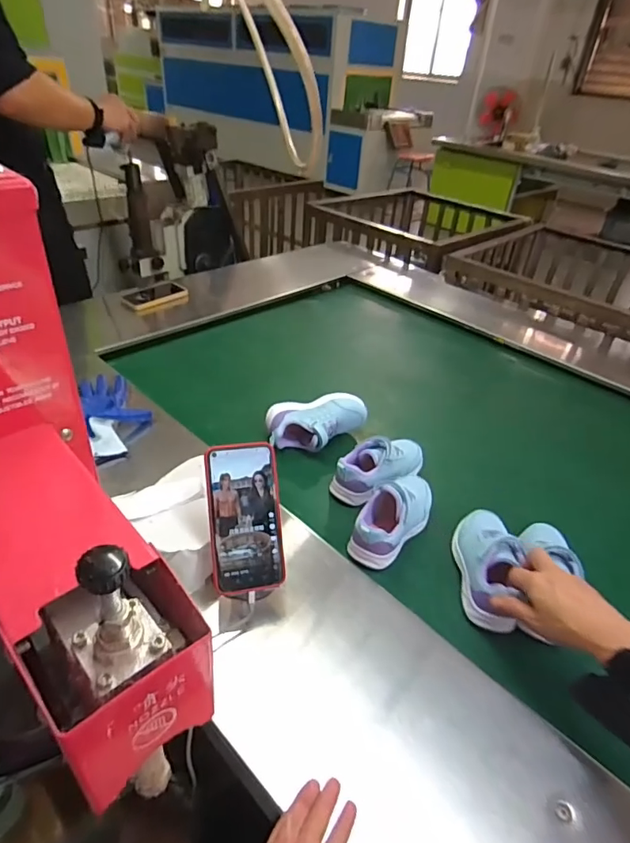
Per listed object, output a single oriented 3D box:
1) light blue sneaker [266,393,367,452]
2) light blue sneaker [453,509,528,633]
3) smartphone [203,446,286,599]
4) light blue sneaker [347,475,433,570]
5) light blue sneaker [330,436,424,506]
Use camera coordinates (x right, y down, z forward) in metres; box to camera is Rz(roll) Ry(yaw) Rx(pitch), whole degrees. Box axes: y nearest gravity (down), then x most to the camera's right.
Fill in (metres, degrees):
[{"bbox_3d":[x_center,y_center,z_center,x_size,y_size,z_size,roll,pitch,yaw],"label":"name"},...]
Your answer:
[{"bbox_3d":[0.004,0.006,0.845,0.163,0.063,0.086,-16,42,-26],"label":"light blue sneaker"},{"bbox_3d":[0.221,0.173,0.632,0.062,0.069,0.156,7,37,2],"label":"light blue sneaker"},{"bbox_3d":[-0.078,0.106,0.557,0.078,0.161,0.007,-4,-7,-12],"label":"smartphone"},{"bbox_3d":[0.111,0.128,0.689,0.068,0.082,0.153,25,41,25],"label":"light blue sneaker"},{"bbox_3d":[0.101,0.066,0.776,0.159,0.074,0.075,-25,46,-33],"label":"light blue sneaker"}]

